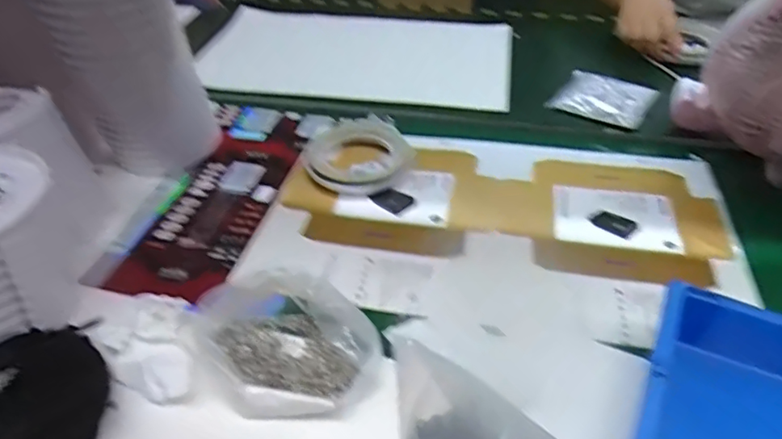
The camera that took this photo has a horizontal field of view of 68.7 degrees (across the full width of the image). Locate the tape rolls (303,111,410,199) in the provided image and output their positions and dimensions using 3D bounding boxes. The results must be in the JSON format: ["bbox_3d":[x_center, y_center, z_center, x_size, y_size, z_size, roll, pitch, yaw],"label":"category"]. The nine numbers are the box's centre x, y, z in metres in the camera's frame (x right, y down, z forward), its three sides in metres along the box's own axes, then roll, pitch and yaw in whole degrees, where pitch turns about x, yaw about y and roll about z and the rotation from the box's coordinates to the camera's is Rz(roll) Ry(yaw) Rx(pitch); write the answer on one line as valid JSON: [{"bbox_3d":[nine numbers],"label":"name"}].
[{"bbox_3d":[-0.042,-0.083,0.716,0.124,0.024,0.150,-11,41,-11],"label":"tape rolls"}]

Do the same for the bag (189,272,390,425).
[{"bbox_3d":[-0.092,0.103,0.474,0.165,0.055,0.117,27,48,30],"label":"bag"}]

